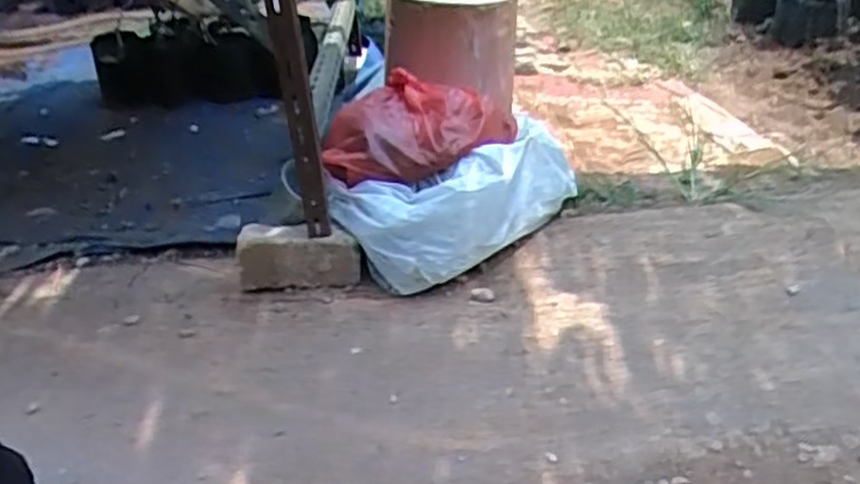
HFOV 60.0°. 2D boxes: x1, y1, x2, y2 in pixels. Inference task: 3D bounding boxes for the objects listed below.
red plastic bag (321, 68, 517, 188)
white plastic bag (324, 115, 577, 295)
[{"bbox_3d":[-0.027,-0.195,1.268,0.320,0.116,0.215,2,33,11],"label":"red plastic bag"},{"bbox_3d":[0.071,-0.066,1.271,0.446,0.167,0.197,-22,36,-24],"label":"white plastic bag"}]

